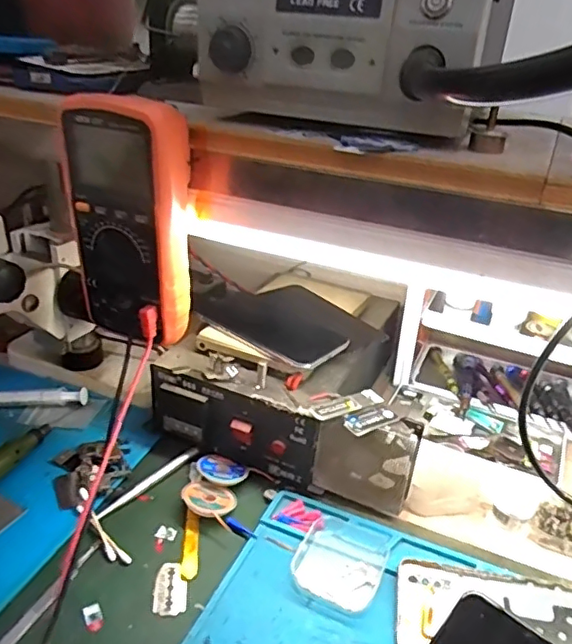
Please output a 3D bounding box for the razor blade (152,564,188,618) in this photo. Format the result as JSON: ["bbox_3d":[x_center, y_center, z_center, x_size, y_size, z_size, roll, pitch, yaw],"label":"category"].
[{"bbox_3d":[-0.084,0.194,0.420,0.024,0.004,0.040,8,30,-13],"label":"razor blade"}]

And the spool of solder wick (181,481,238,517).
[{"bbox_3d":[-0.065,0.149,0.488,0.045,0.008,0.037,-1,28,-7],"label":"spool of solder wick"}]

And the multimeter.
[{"bbox_3d":[-0.115,-0.074,0.437,0.089,0.175,0.052,19,32,28],"label":"multimeter"}]

